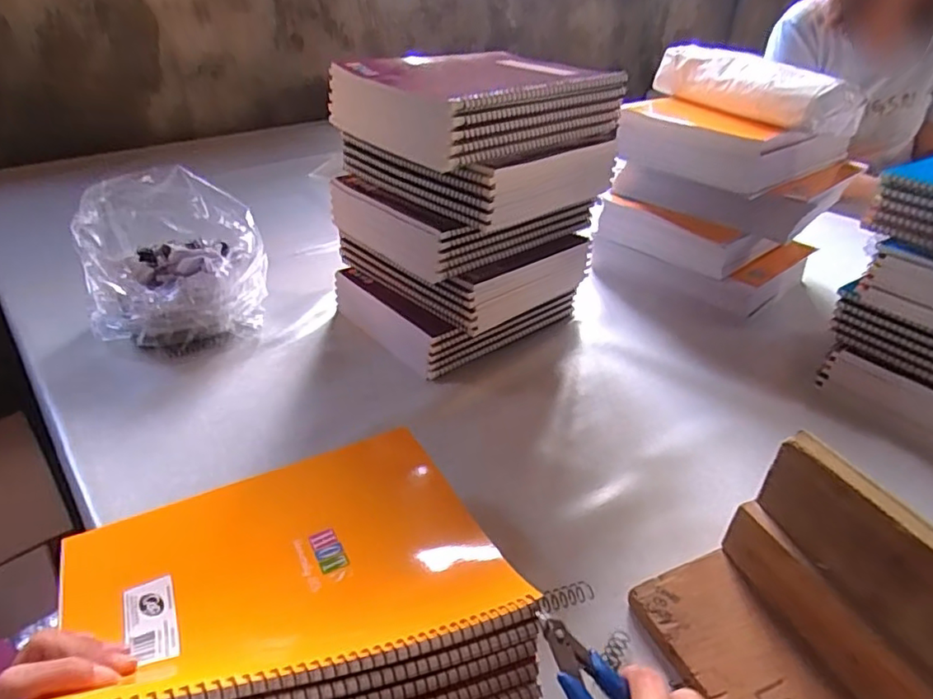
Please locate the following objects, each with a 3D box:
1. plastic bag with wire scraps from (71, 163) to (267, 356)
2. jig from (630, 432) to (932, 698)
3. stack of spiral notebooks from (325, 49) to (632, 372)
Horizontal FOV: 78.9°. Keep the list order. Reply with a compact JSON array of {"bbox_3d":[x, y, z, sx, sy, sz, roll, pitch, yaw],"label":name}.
[{"bbox_3d":[-0.346,-0.099,0.677,0.193,0.167,0.155,-16,37,-22],"label":"plastic bag with wire scraps"},{"bbox_3d":[0.216,0.175,0.327,0.126,0.125,0.204,-13,36,-18],"label":"jig"},{"bbox_3d":[0.002,-0.169,0.677,0.263,0.296,0.243,-27,43,-34],"label":"stack of spiral notebooks"}]

